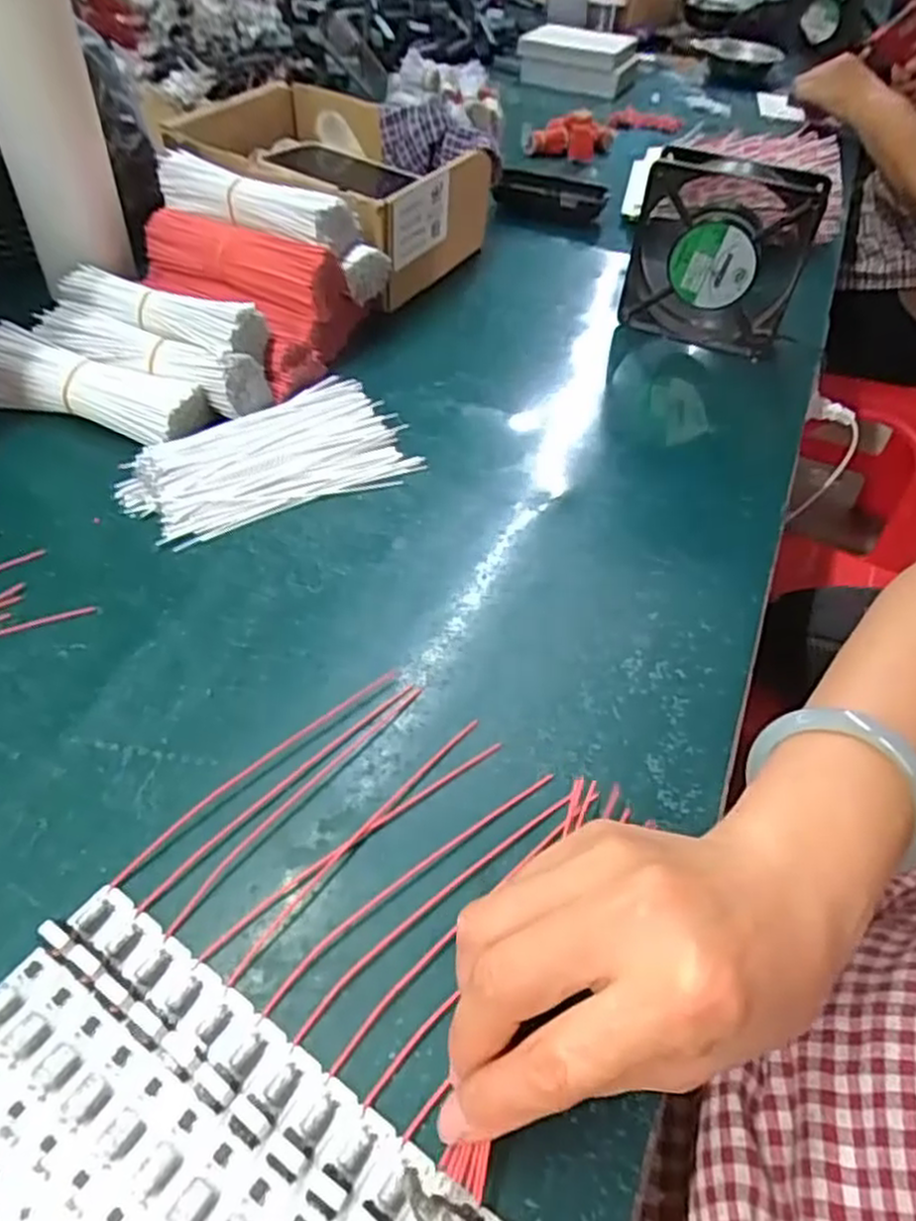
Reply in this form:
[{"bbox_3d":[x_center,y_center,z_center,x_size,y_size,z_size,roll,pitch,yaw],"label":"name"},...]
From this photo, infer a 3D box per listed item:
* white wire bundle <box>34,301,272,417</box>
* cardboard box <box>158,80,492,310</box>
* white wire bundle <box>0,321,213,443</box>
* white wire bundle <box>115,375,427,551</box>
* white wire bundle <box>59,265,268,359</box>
[{"bbox_3d":[-0.197,-0.163,0.474,0.150,0.024,0.034,17,47,10],"label":"white wire bundle"},{"bbox_3d":[-0.103,-0.337,0.610,0.215,0.103,0.181,28,50,20],"label":"cardboard box"},{"bbox_3d":[-0.227,-0.135,0.464,0.147,0.039,0.045,16,47,9],"label":"white wire bundle"},{"bbox_3d":[-0.110,-0.090,0.444,0.168,0.025,0.087,-24,53,-26],"label":"white wire bundle"},{"bbox_3d":[-0.193,-0.189,0.479,0.145,0.039,0.030,22,48,15],"label":"white wire bundle"}]

